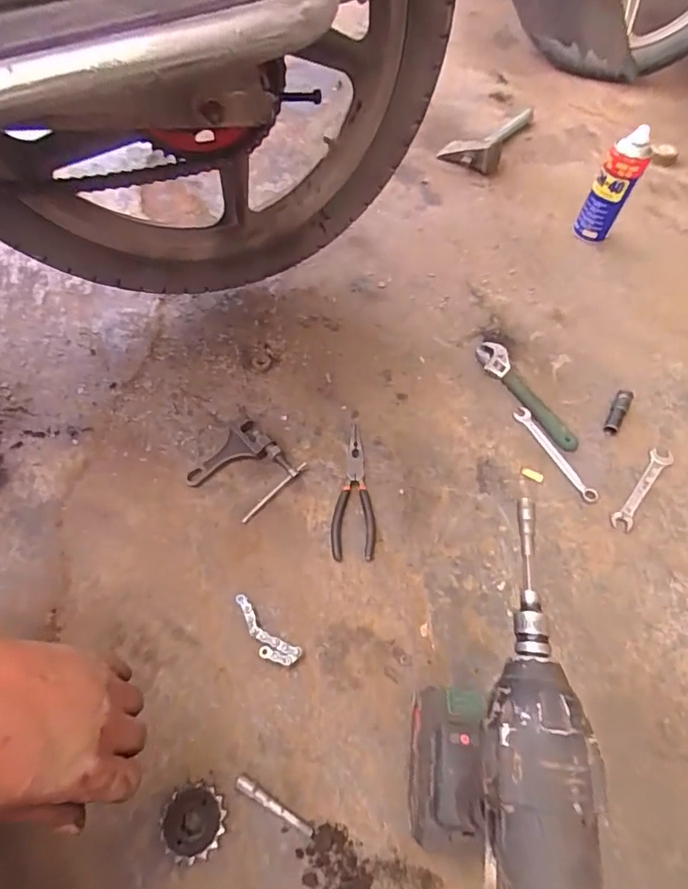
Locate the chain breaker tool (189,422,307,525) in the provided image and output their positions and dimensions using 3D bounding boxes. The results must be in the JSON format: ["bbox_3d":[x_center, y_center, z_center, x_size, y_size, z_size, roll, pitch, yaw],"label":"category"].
[{"bbox_3d":[-0.125,0.033,0.624,0.108,0.019,0.105,34,63,17],"label":"chain breaker tool"}]

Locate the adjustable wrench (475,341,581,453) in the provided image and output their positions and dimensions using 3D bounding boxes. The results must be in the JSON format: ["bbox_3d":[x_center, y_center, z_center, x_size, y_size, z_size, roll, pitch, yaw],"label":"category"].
[{"bbox_3d":[0.260,-0.075,0.702,0.044,0.016,0.200,-27,64,-18],"label":"adjustable wrench"}]

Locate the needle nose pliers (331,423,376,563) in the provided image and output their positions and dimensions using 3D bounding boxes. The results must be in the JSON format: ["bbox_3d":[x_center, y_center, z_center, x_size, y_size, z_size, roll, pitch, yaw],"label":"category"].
[{"bbox_3d":[0.011,0.054,0.612,0.051,0.009,0.180,1,59,-3],"label":"needle nose pliers"}]

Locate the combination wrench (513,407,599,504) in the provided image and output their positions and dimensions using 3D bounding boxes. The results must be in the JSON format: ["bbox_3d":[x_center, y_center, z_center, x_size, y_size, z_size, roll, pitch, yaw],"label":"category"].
[{"bbox_3d":[0.282,0.012,0.658,0.022,0.007,0.154,-22,63,-16],"label":"combination wrench"}]

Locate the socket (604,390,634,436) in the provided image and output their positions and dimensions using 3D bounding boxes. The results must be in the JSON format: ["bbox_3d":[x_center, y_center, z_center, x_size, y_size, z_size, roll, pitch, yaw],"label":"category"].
[{"bbox_3d":[0.384,-0.044,0.692,0.020,0.017,0.079,31,62,15],"label":"socket"}]

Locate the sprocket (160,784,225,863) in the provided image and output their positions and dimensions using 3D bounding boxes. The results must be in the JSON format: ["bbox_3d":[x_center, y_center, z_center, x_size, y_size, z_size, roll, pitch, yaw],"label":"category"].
[{"bbox_3d":[-0.137,0.343,0.449,0.055,0.014,0.055,1,59,-2],"label":"sprocket"}]

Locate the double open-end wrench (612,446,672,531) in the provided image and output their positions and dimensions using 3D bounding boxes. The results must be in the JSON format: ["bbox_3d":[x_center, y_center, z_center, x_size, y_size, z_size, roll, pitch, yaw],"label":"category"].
[{"bbox_3d":[0.387,0.055,0.638,0.027,0.004,0.148,39,65,19],"label":"double open-end wrench"}]

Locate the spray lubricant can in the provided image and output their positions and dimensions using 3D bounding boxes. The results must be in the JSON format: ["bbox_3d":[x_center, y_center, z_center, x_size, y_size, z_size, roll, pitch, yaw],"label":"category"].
[{"bbox_3d":[0.462,-0.437,0.853,0.065,0.173,0.058,32,63,16],"label":"spray lubricant can"}]

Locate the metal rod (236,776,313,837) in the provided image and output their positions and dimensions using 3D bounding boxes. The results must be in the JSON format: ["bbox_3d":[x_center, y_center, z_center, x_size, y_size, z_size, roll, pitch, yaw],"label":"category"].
[{"bbox_3d":[-0.065,0.335,0.454,0.080,0.013,0.011,27,61,13],"label":"metal rod"}]

